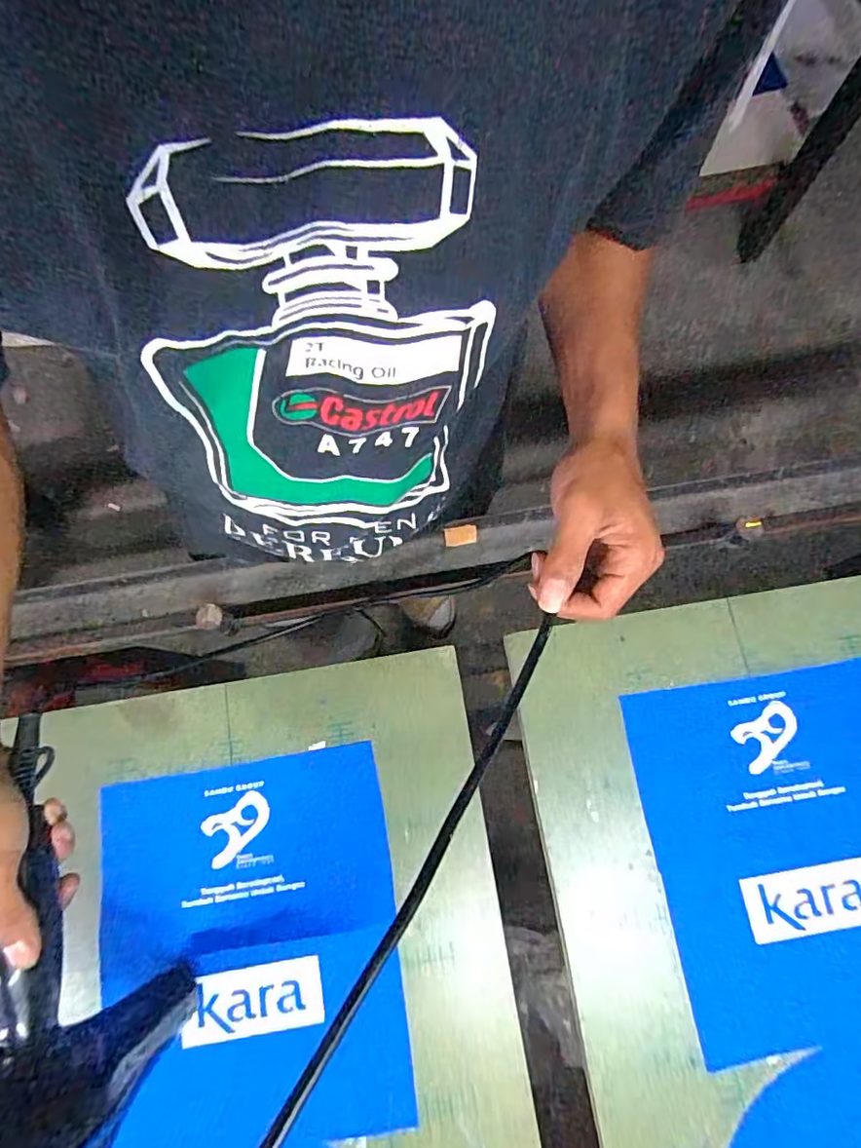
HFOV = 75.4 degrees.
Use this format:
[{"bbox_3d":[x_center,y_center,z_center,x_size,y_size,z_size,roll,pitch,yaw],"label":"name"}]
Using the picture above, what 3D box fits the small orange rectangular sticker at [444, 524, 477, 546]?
[{"bbox_3d":[0.030,-0.039,0.562,0.032,0.004,0.020,-6,103,11],"label":"small orange rectangular sticker"}]

